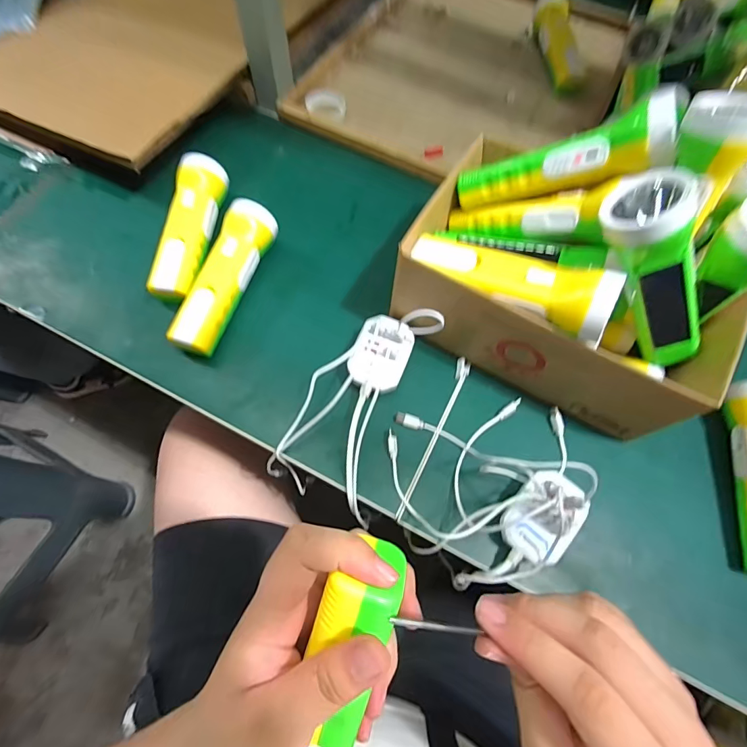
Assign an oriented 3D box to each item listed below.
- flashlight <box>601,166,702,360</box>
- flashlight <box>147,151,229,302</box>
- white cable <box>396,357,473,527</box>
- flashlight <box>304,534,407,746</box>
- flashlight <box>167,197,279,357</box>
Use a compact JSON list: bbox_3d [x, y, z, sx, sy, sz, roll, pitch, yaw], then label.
[{"bbox_3d":[0.220,-0.065,0.310,0.052,0.169,0.051,13,62,48],"label":"flashlight"},{"bbox_3d":[-0.202,-0.161,0.446,0.045,0.039,0.179,5,66,0],"label":"flashlight"},{"bbox_3d":[0.059,0.059,0.389,0.013,0.009,0.170,25,67,8],"label":"white cable"},{"bbox_3d":[-0.024,0.163,0.188,0.044,0.037,0.168,16,97,4],"label":"flashlight"},{"bbox_3d":[-0.156,-0.100,0.425,0.047,0.045,0.174,19,68,6],"label":"flashlight"}]

